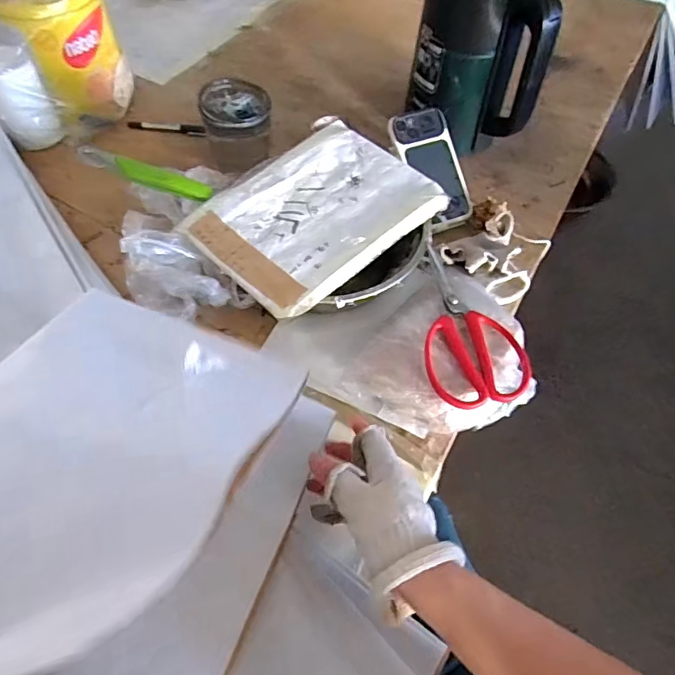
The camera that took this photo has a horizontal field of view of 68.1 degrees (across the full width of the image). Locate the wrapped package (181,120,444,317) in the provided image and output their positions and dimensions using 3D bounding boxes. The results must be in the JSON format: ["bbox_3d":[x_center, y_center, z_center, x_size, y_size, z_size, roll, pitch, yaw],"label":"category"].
[{"bbox_3d":[-0.024,-0.139,0.538,0.242,0.012,0.184,-37,66,-23],"label":"wrapped package"}]

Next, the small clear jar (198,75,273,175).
[{"bbox_3d":[-0.125,-0.254,0.633,0.080,0.110,0.080,1,57,-2],"label":"small clear jar"}]

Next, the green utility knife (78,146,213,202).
[{"bbox_3d":[-0.198,-0.170,0.519,0.130,0.019,0.016,16,56,-15],"label":"green utility knife"}]

